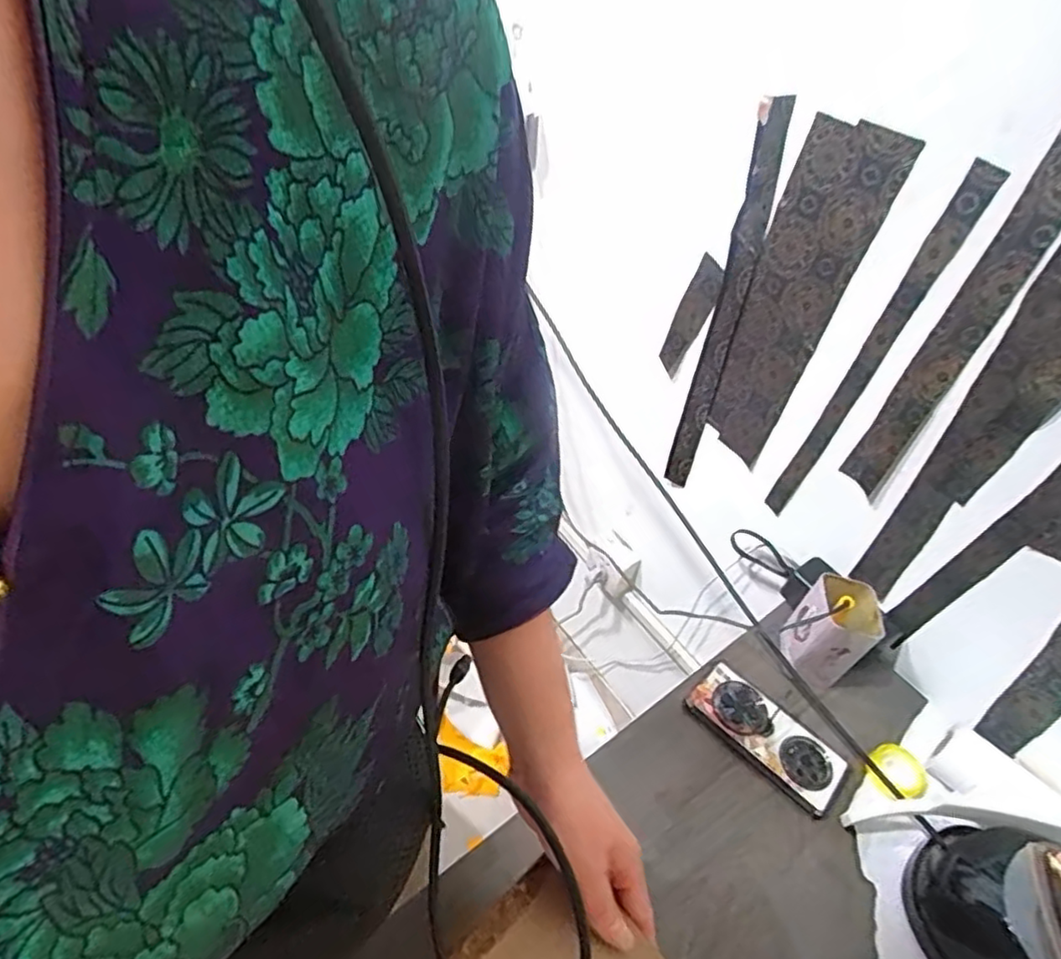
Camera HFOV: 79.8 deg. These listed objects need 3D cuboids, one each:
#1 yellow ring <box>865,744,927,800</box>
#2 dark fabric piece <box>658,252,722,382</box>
[{"bbox_3d":[0.378,0.306,0.662,0.054,0.026,0.050,-3,44,-9],"label":"yellow ring"},{"bbox_3d":[0.215,-0.218,0.866,0.004,0.172,0.049,-18,59,-29],"label":"dark fabric piece"}]

